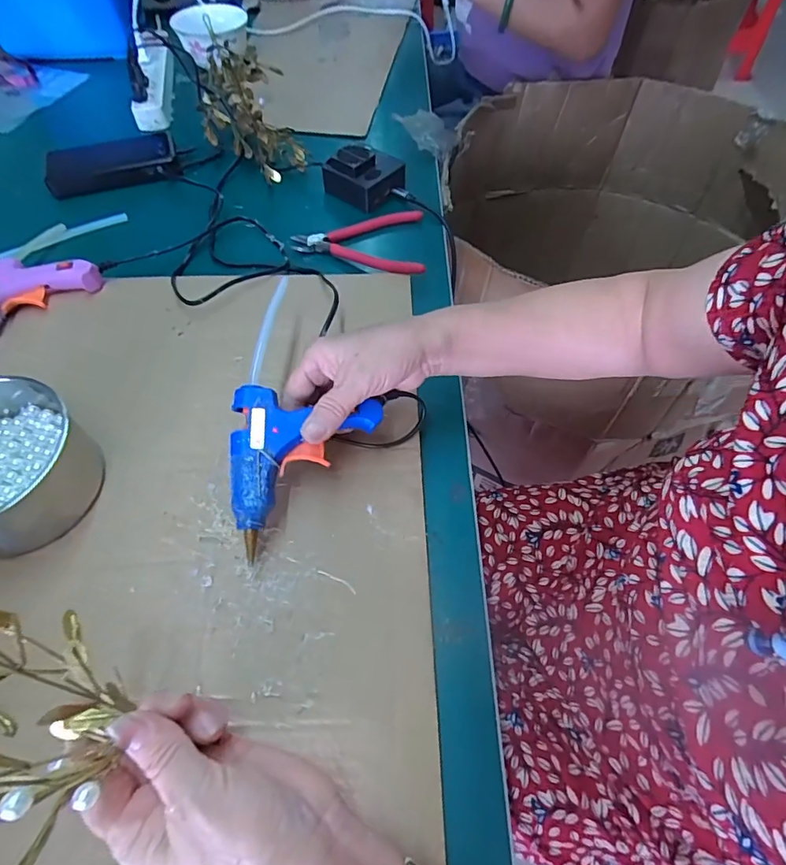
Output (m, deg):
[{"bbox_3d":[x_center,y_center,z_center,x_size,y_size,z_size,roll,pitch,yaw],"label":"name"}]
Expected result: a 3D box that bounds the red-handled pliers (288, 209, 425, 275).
[{"bbox_3d":[-0.040,-0.213,0.534,0.145,0.027,0.116,0,56,-2],"label":"red-handled pliers"}]

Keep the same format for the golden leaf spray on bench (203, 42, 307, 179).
[{"bbox_3d":[-0.213,-0.483,0.671,0.118,0.086,0.340,-14,60,-8],"label":"golden leaf spray on bench"}]

